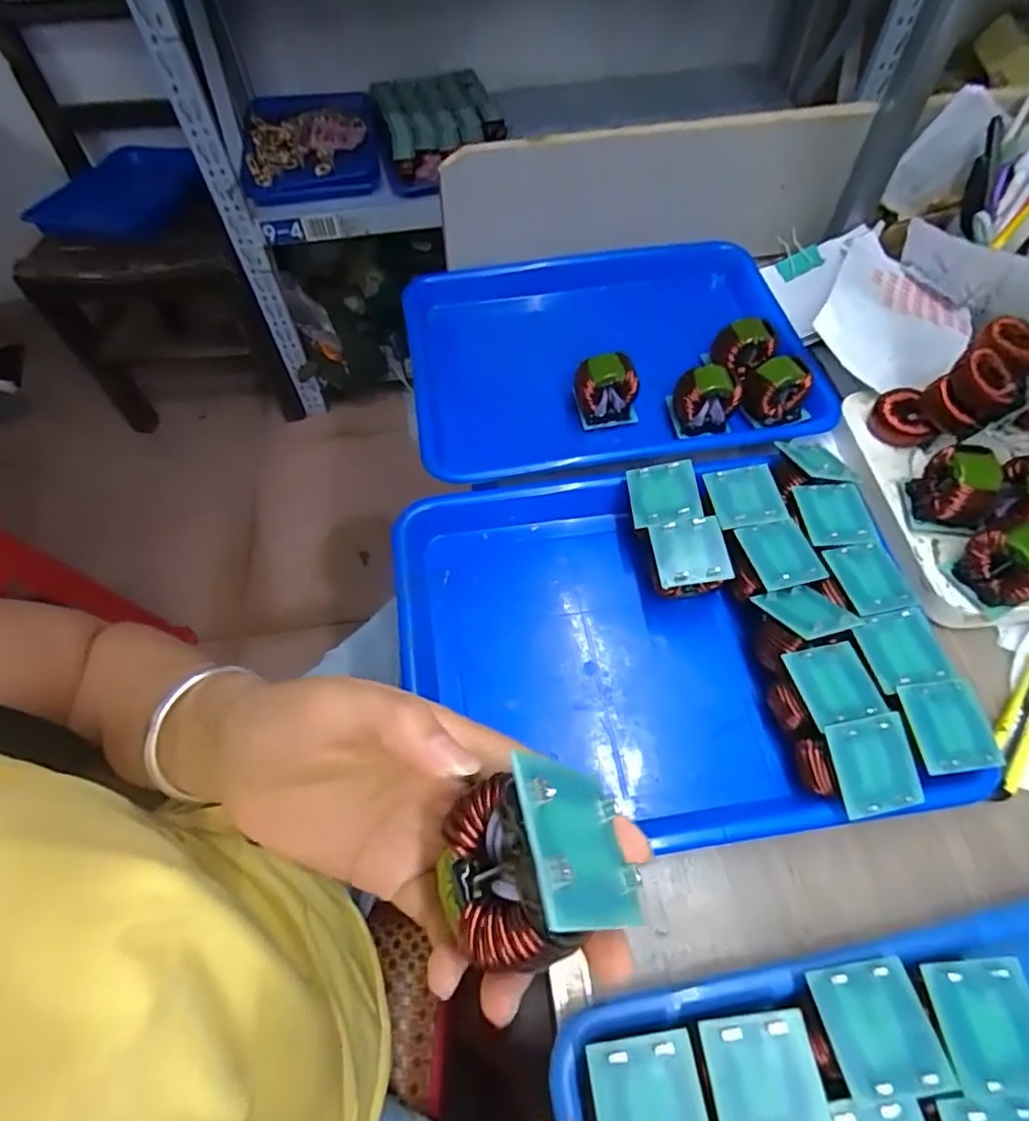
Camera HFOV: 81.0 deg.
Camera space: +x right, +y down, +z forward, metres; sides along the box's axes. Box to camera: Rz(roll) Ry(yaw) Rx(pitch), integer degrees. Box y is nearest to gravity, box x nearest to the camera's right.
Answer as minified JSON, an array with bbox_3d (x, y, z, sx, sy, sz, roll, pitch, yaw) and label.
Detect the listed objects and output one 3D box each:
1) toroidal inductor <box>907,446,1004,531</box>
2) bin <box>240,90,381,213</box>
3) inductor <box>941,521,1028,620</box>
[{"bbox_3d":[0.292,-0.048,0.402,0.032,0.056,0.042,7,60,6],"label":"toroidal inductor"},{"bbox_3d":[-0.389,-0.791,1.143,0.246,0.065,0.323,-11,59,-5],"label":"bin"},{"bbox_3d":[0.303,0.004,0.372,0.030,0.051,0.048,-30,63,-15],"label":"inductor"}]

